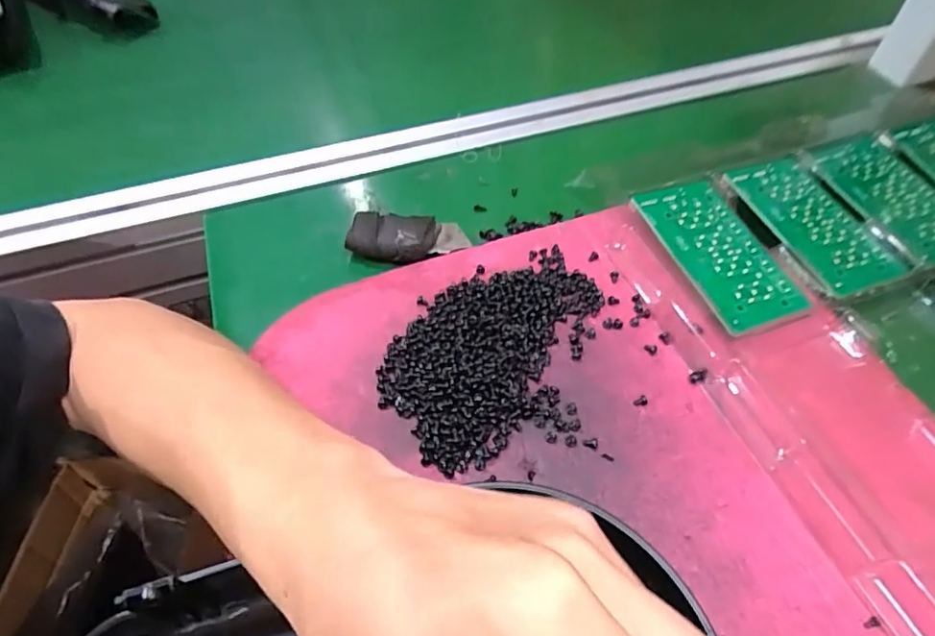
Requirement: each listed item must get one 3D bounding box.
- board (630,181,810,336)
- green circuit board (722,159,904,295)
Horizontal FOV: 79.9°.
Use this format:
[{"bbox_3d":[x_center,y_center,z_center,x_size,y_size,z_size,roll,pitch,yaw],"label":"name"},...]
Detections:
[{"bbox_3d":[0.146,-0.038,0.325,0.056,0.004,0.104,-14,59,-16],"label":"board"},{"bbox_3d":[0.212,-0.060,0.345,0.063,0.009,0.106,-16,56,-11],"label":"green circuit board"}]

